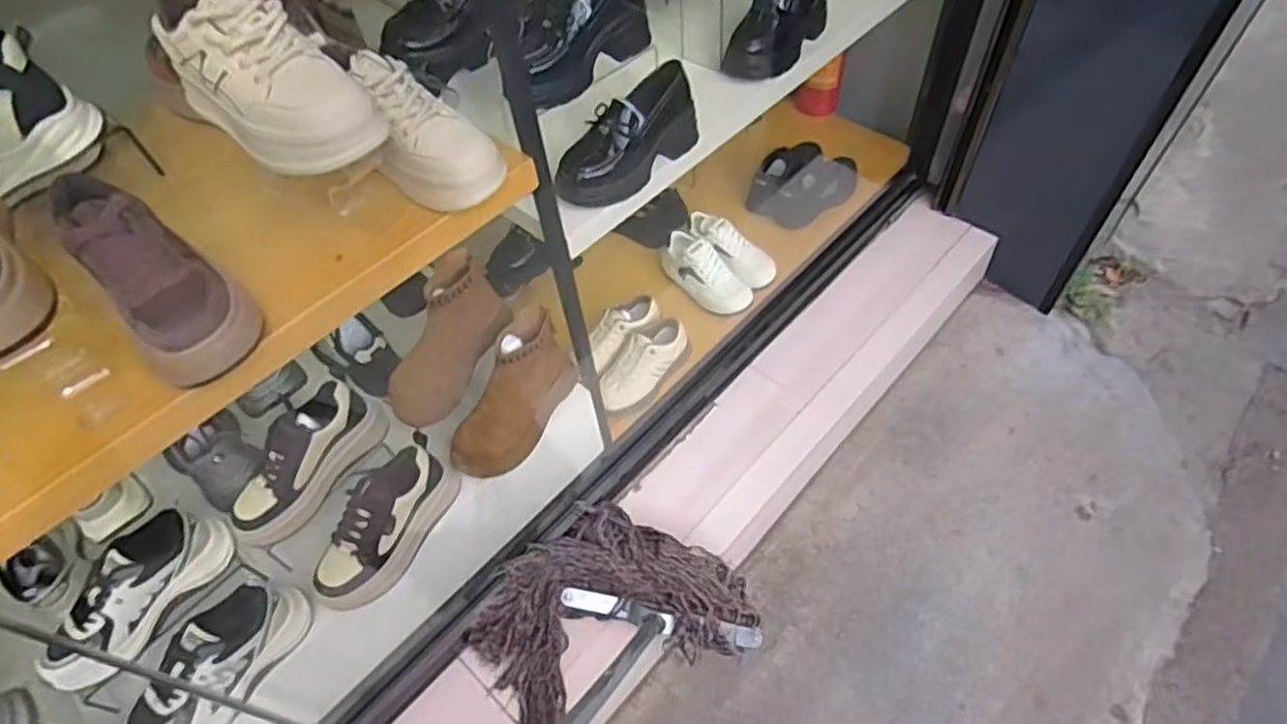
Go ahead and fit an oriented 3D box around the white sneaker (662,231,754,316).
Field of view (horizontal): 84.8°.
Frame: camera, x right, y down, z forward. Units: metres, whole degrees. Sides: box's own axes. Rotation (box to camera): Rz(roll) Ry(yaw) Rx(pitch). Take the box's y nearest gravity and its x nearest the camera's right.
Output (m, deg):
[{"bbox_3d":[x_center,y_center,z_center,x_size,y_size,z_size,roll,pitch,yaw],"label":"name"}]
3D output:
[{"bbox_3d":[0.123,-0.180,1.425,0.082,0.085,0.201,-33,58,-18],"label":"white sneaker"}]

